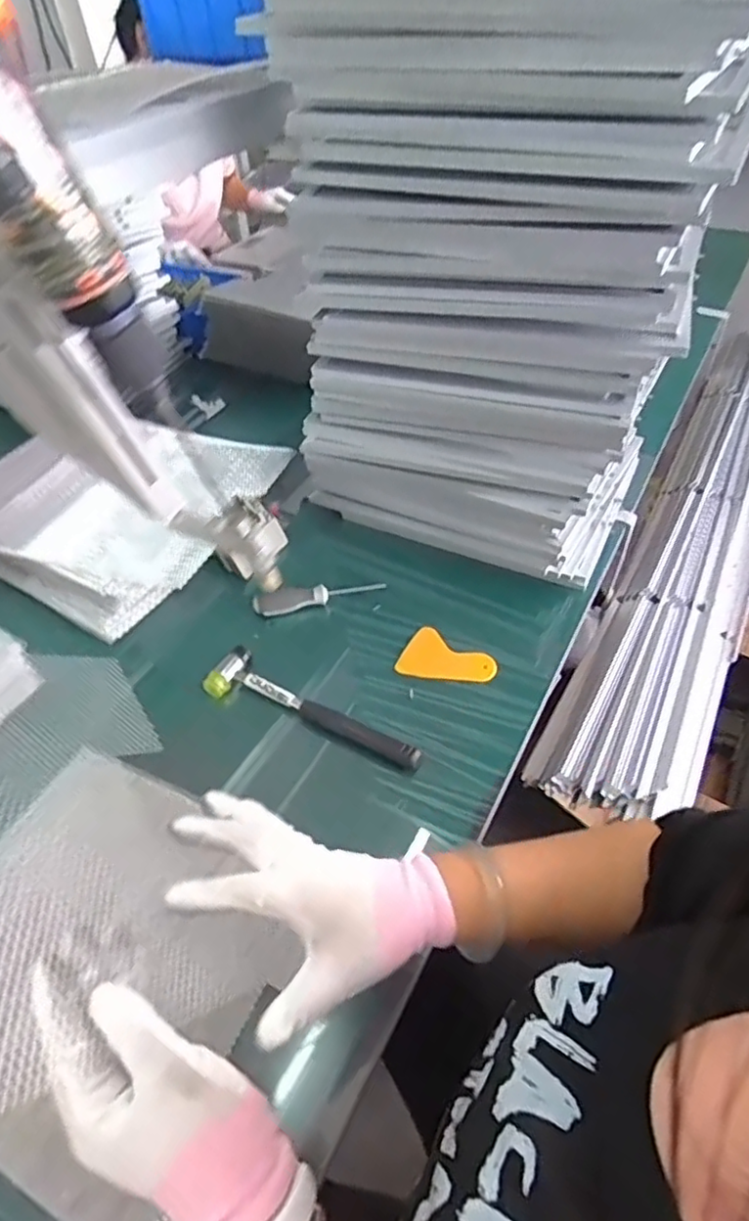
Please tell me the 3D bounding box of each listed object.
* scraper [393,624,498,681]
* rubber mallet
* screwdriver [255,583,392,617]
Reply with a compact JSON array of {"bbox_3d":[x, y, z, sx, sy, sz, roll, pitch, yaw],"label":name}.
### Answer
[{"bbox_3d":[0.082,0.060,0.716,0.100,0.009,0.063,26,63,17],"label":"scraper"},{"bbox_3d":[-0.070,0.111,0.659,0.242,0.023,0.058,25,54,24],"label":"rubber mallet"},{"bbox_3d":[-0.068,-0.022,0.778,0.159,0.024,0.021,-13,48,-7],"label":"screwdriver"}]

